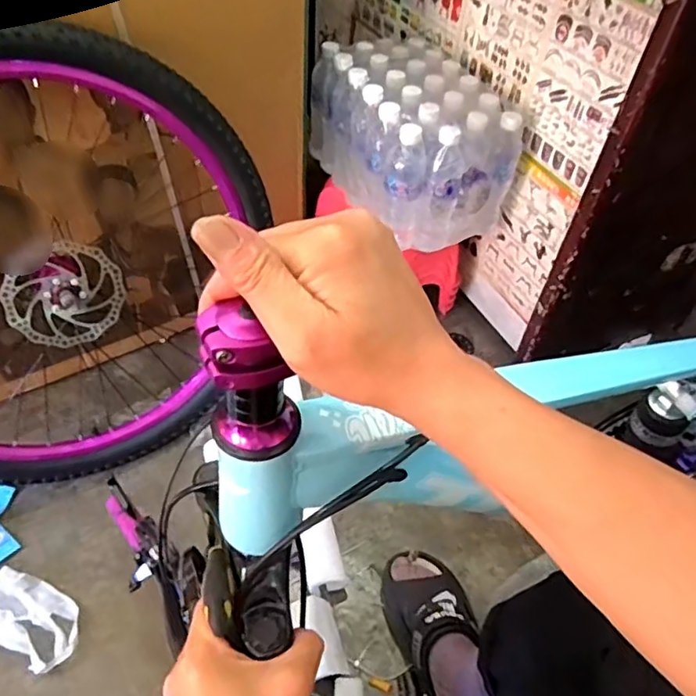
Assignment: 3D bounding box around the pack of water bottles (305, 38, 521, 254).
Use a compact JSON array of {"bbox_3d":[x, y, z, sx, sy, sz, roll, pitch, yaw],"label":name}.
[{"bbox_3d":[0.117,-0.380,1.037,0.254,0.203,0.352,-16,52,-19],"label":"pack of water bottles"}]

